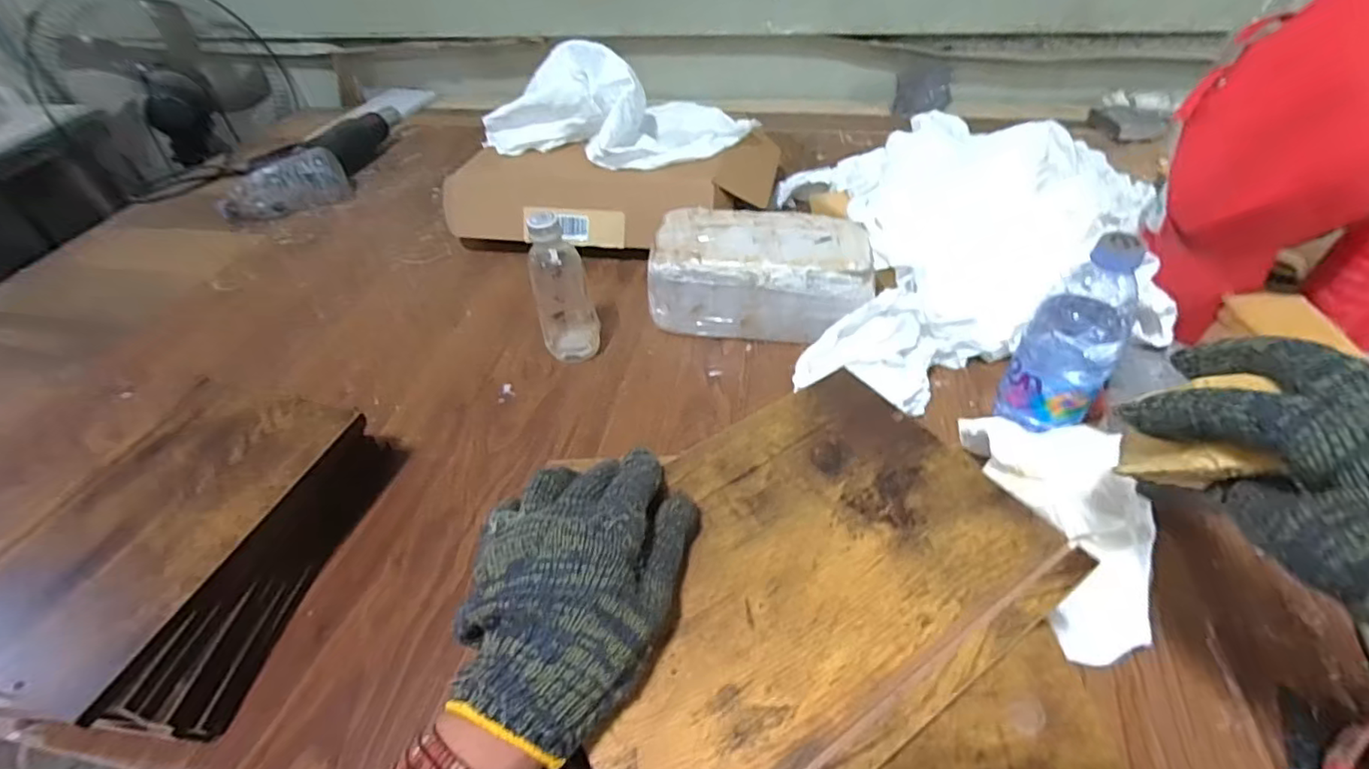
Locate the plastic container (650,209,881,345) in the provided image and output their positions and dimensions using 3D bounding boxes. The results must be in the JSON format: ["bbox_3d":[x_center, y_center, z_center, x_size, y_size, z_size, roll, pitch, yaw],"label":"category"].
[{"bbox_3d":[0.083,-0.118,0.657,0.227,0.110,0.101,5,43,11],"label":"plastic container"}]

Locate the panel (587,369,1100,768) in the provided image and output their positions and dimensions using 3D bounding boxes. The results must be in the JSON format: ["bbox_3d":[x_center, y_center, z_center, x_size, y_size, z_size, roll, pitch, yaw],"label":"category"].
[{"bbox_3d":[0.055,0.091,0.300,0.246,0.007,0.174,-28,47,-22],"label":"panel"}]

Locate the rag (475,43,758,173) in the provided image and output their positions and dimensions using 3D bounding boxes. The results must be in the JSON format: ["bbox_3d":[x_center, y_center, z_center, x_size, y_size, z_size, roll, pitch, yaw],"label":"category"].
[{"bbox_3d":[-0.095,-0.370,0.804,0.336,0.136,0.180,12,45,18],"label":"rag"}]

